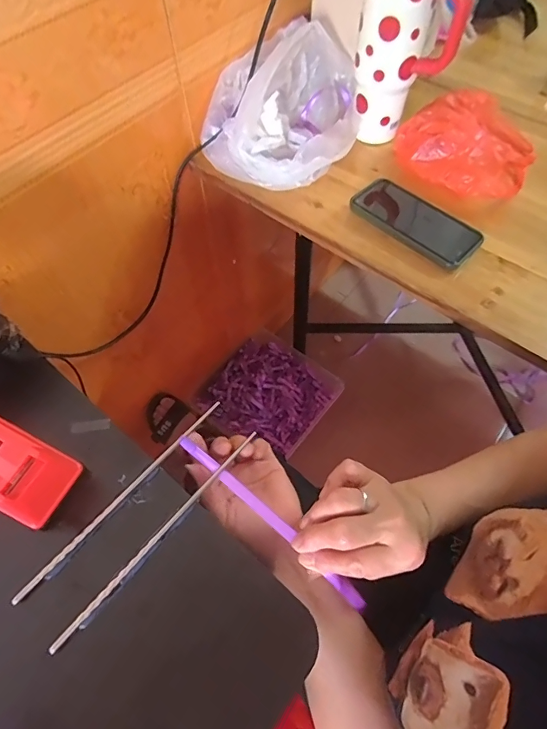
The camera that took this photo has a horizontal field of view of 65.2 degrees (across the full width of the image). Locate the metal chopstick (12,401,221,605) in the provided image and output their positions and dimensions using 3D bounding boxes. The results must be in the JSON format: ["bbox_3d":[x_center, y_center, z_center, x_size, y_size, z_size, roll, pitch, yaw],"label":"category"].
[{"bbox_3d":[-0.128,0.112,0.374,0.006,0.005,0.222,39,69,16],"label":"metal chopstick"}]

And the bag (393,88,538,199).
[{"bbox_3d":[0.276,-0.312,0.588,0.174,0.048,0.190,37,68,19],"label":"bag"}]

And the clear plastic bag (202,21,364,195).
[{"bbox_3d":[0.015,-0.369,0.600,0.209,0.106,0.280,14,62,9],"label":"clear plastic bag"}]

